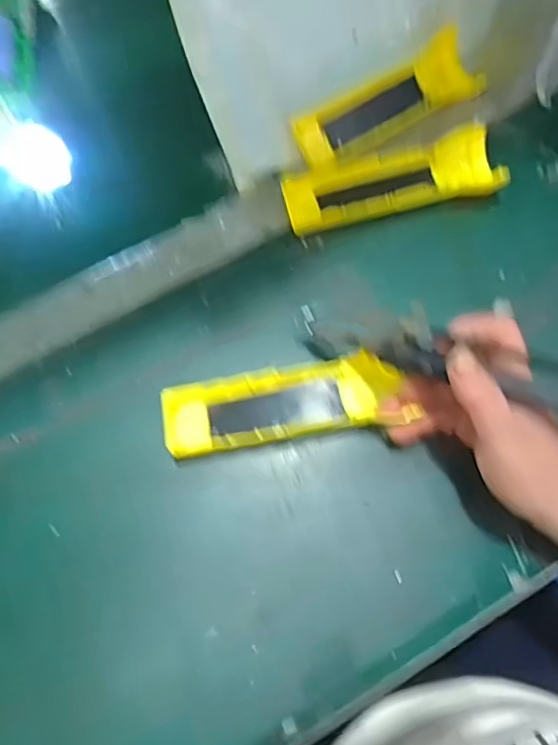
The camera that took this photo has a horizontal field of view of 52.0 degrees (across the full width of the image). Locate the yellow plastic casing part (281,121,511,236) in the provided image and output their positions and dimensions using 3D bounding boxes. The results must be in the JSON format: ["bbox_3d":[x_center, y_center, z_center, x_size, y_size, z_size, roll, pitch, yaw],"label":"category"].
[{"bbox_3d":[0.086,-0.150,0.445,0.163,0.024,0.060,-11,70,-3],"label":"yellow plastic casing part"}]

